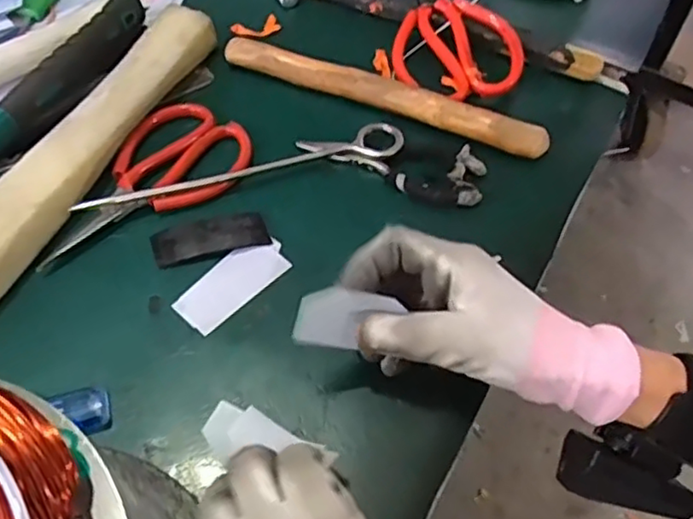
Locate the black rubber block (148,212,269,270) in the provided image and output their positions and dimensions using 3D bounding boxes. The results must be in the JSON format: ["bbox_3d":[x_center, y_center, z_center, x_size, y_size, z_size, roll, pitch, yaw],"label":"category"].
[{"bbox_3d":[-0.087,-0.014,0.412,0.072,0.004,0.027,-12,57,-9],"label":"black rubber block"}]

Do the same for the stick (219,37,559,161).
[{"bbox_3d":[0.024,-0.120,0.471,0.245,0.022,0.020,21,58,12],"label":"stick"}]

